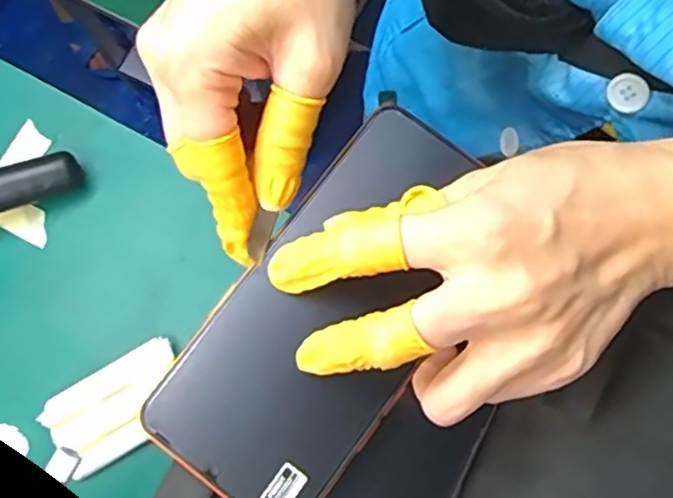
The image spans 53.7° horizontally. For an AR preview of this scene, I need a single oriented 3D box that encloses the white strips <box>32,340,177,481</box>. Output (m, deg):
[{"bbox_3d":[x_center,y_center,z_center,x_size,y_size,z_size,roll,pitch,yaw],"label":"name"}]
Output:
[{"bbox_3d":[-0.143,0.103,0.435,0.092,0.010,0.055,-32,77,-6],"label":"white strips"}]

